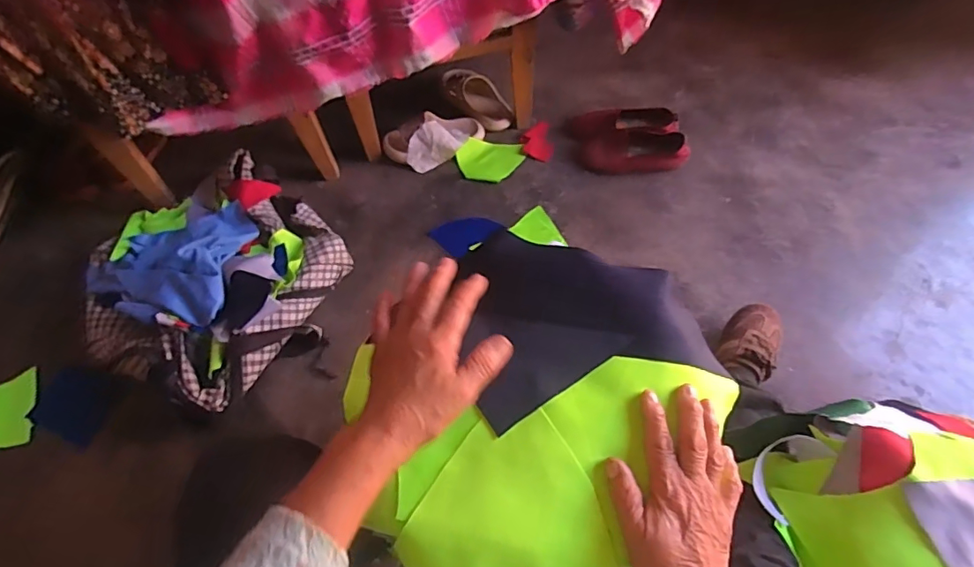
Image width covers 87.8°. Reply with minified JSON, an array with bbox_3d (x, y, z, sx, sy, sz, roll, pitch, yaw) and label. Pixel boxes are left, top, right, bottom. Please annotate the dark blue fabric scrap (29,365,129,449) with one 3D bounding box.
[{"bbox_3d":[-0.726,0.208,0.898,0.128,0.012,0.152,32,92,1],"label":"dark blue fabric scrap"}]

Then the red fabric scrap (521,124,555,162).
[{"bbox_3d":[0.116,-0.325,1.170,0.070,0.013,0.102,-8,64,-4],"label":"red fabric scrap"}]

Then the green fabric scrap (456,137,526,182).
[{"bbox_3d":[0.008,-0.280,1.147,0.146,0.020,0.106,3,63,1],"label":"green fabric scrap"}]

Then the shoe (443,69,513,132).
[{"bbox_3d":[-0.018,-0.441,1.203,0.089,0.063,0.195,-42,83,-19],"label":"shoe"}]

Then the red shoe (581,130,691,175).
[{"bbox_3d":[0.323,-0.288,1.113,0.227,0.058,0.076,2,62,15],"label":"red shoe"}]

